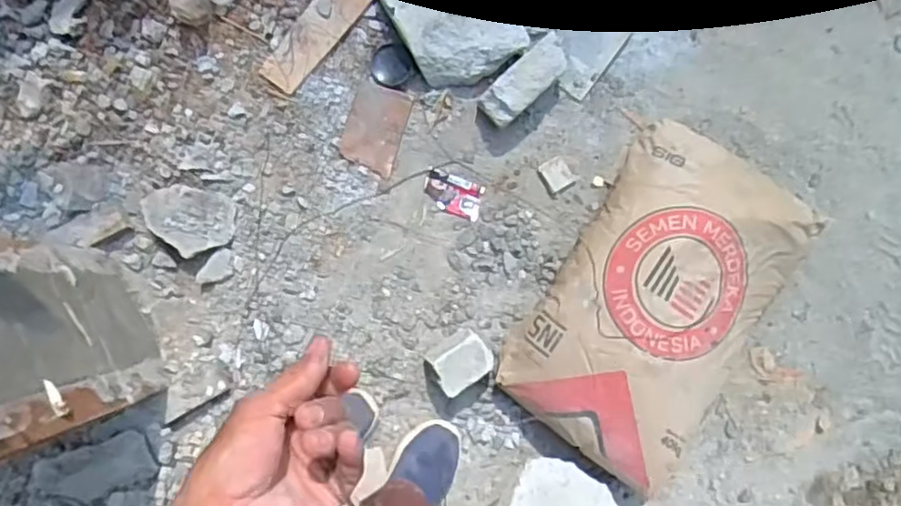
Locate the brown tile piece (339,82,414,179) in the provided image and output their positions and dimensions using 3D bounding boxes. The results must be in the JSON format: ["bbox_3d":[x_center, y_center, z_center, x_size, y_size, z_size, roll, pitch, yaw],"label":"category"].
[{"bbox_3d":[-0.139,-0.231,1.243,0.104,0.006,0.151,18,94,-4],"label":"brown tile piece"}]

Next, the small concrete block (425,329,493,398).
[{"bbox_3d":[0.019,0.194,1.198,0.111,0.088,0.082,-35,89,-3],"label":"small concrete block"}]

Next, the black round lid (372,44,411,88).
[{"bbox_3d":[-0.109,-0.346,1.239,0.069,0.011,0.078,12,87,-1],"label":"black round lid"}]

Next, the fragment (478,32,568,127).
[{"bbox_3d":[0.136,-0.309,1.215,0.189,0.072,0.075,-44,89,-3],"label":"fragment"}]

